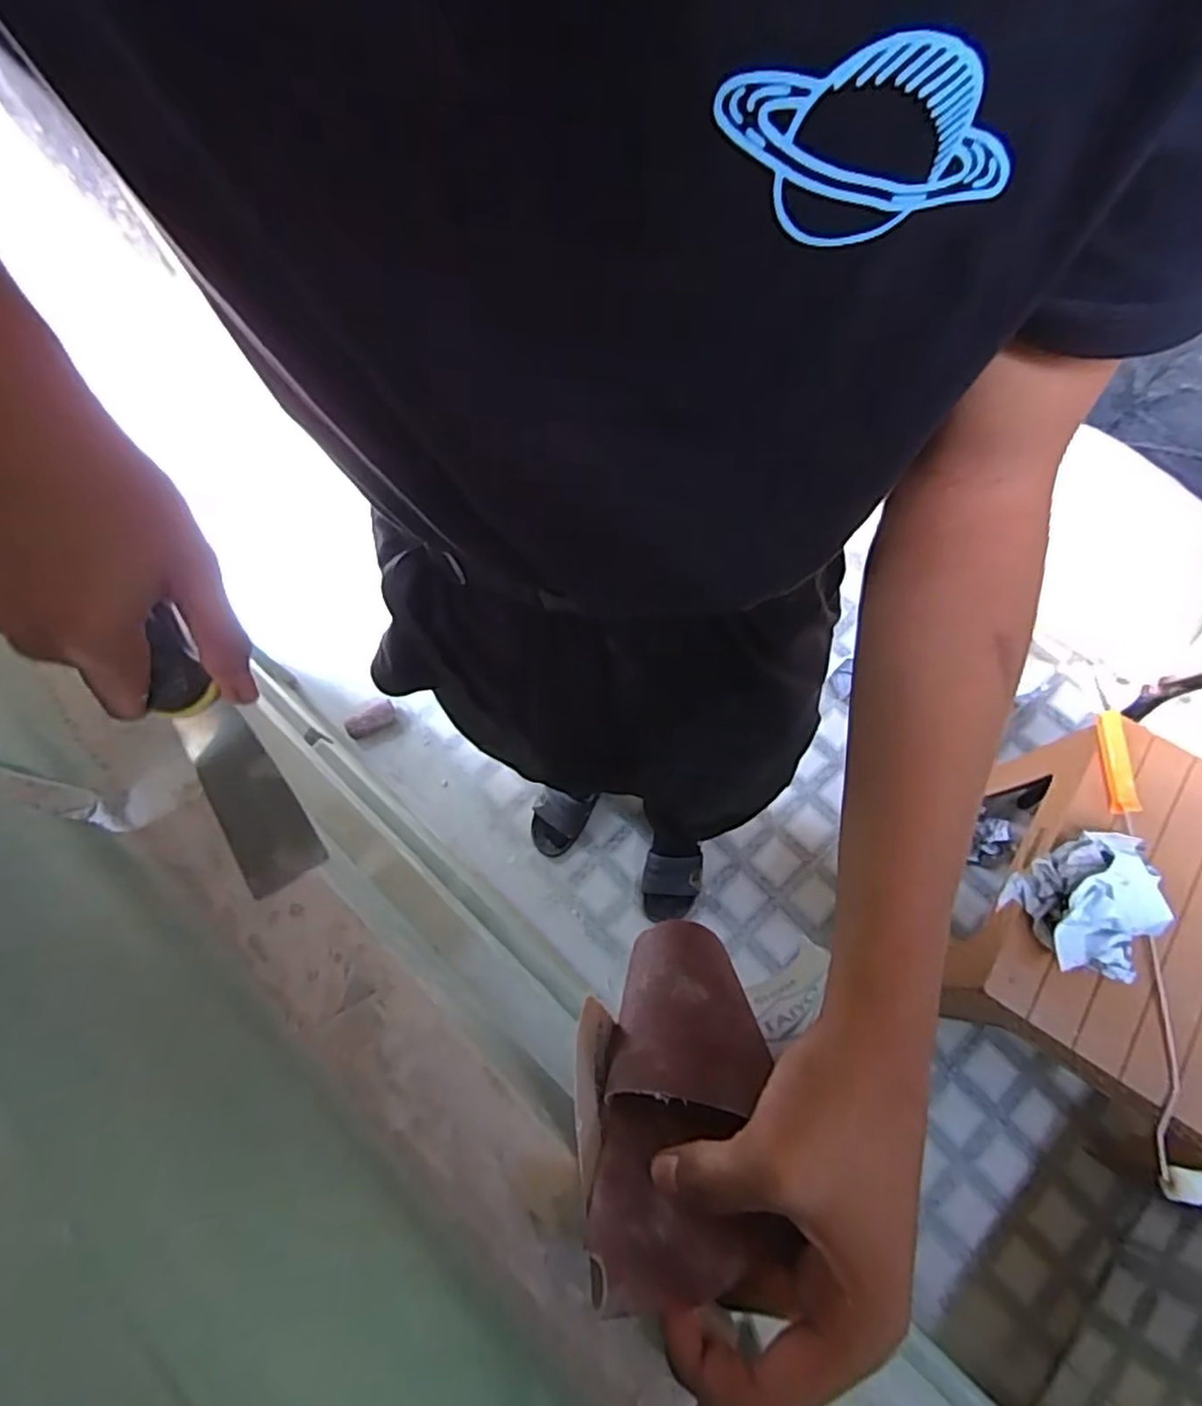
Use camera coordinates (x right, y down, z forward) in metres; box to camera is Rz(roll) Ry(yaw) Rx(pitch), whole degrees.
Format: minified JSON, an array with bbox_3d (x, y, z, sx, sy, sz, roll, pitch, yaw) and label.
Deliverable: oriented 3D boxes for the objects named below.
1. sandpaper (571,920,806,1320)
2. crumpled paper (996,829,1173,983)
[{"bbox_3d":[0.032,0.162,0.295,0.082,0.037,0.164,4,32,4],"label":"sandpaper"},{"bbox_3d":[0.601,0.252,0.834,0.146,0.109,0.152,-27,70,-8],"label":"crumpled paper"}]

